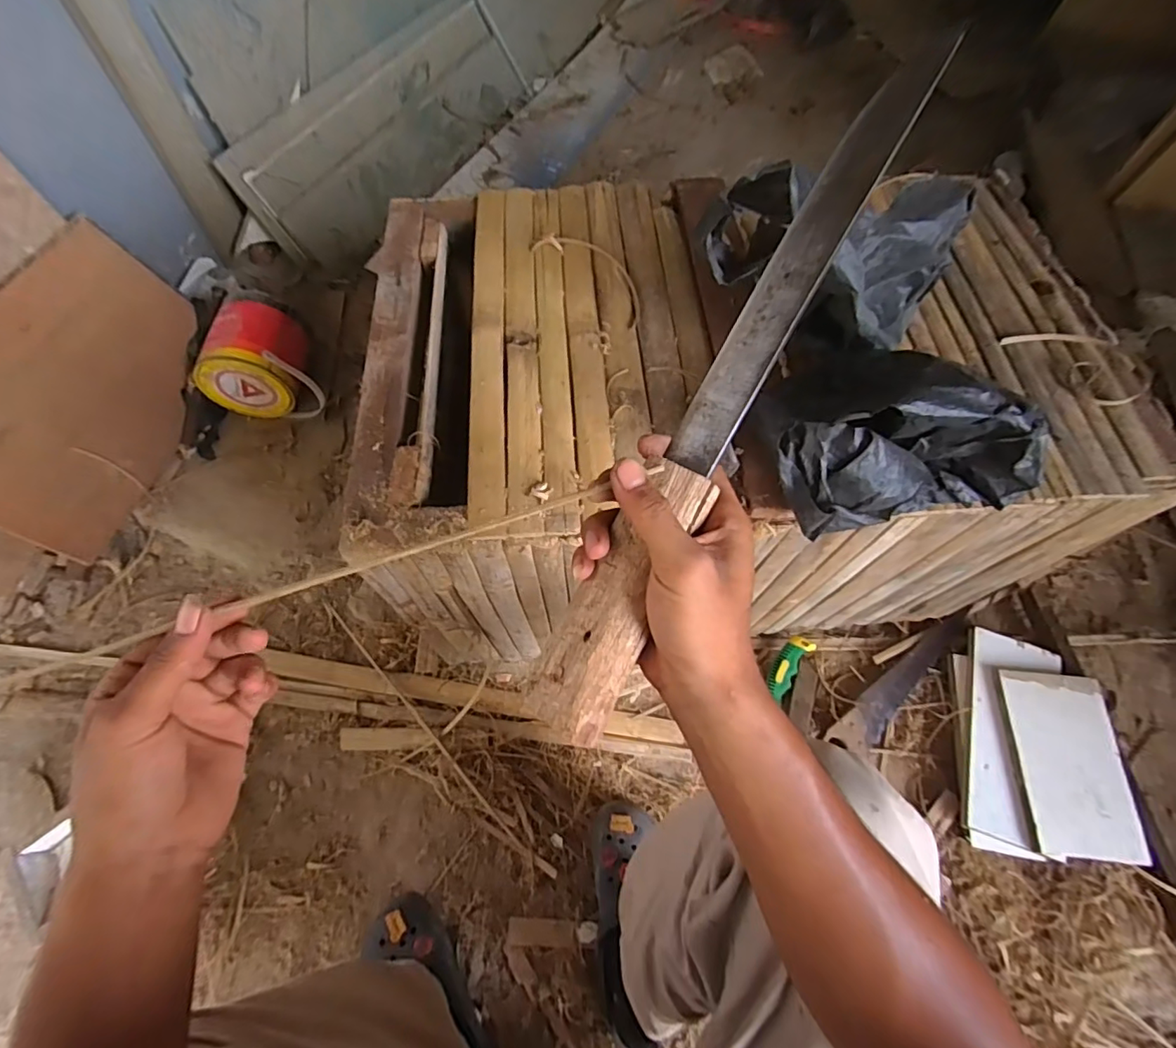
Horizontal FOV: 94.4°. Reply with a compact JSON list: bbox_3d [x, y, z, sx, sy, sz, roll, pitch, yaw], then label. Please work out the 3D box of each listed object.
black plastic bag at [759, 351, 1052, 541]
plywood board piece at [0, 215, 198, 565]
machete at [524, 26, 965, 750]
[{"bbox_3d":[0.241,-0.065,0.431,0.217,0.111,0.103,-8,64,-8],"label":"black plastic bag"},{"bbox_3d":[-0.793,-0.210,0.860,0.026,0.293,0.449,2,60,39],"label":"plywood board piece"},{"bbox_3d":[0.073,-0.059,0.280,0.044,0.025,0.373,29,92,11],"label":"machete"}]

